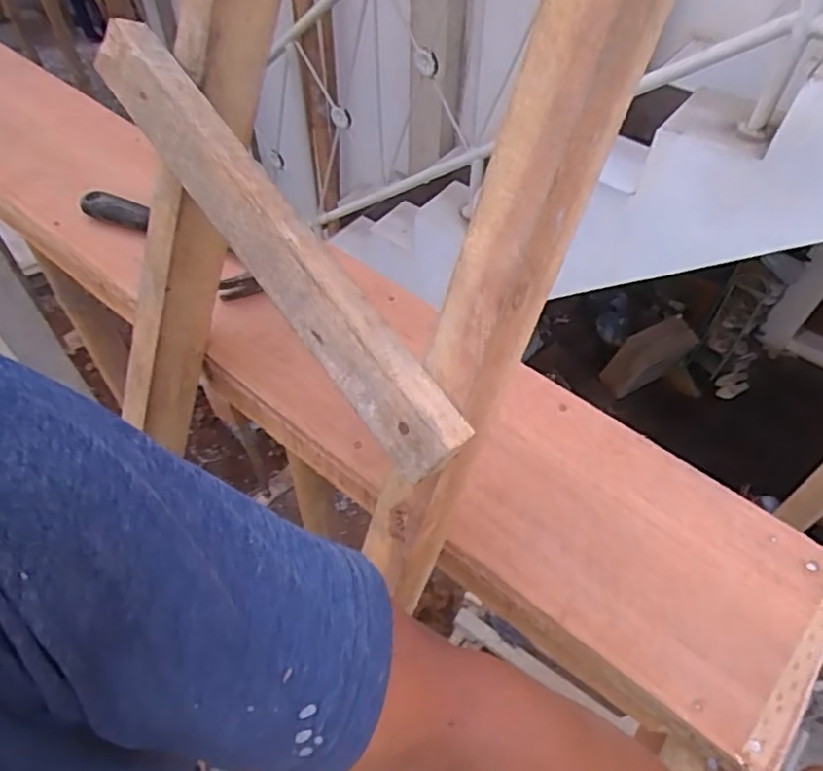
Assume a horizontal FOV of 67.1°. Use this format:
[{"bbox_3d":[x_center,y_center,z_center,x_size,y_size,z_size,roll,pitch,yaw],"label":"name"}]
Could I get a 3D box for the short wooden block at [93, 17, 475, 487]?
[{"bbox_3d":[-0.087,-0.092,0.380,0.042,0.038,0.346,-34,79,-24],"label":"short wooden block"}]

